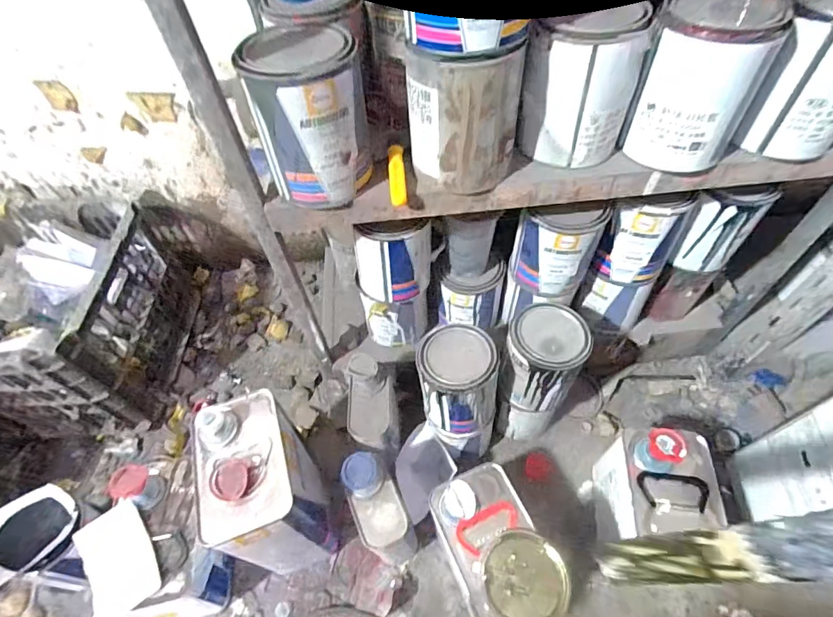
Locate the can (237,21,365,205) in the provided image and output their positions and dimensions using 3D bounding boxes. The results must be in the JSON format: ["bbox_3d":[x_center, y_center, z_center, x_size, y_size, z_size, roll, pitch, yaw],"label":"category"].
[{"bbox_3d":[-0.102,-0.182,0.422,0.092,0.148,0.092,-2,53,3],"label":"can"}]

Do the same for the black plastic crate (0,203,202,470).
[{"bbox_3d":[-0.711,0.045,0.753,0.508,0.253,0.353,-5,55,-1],"label":"black plastic crate"}]

